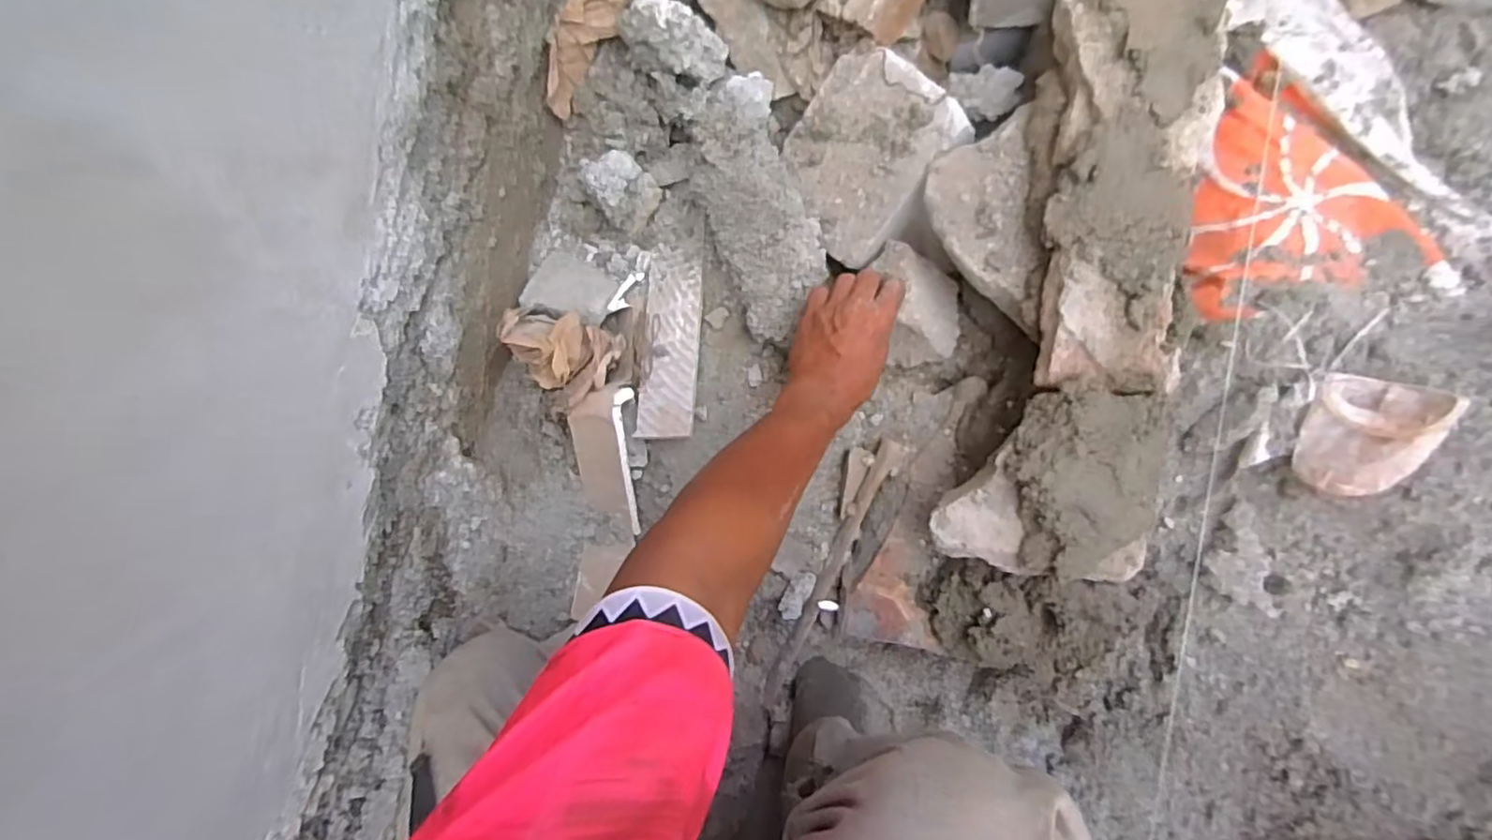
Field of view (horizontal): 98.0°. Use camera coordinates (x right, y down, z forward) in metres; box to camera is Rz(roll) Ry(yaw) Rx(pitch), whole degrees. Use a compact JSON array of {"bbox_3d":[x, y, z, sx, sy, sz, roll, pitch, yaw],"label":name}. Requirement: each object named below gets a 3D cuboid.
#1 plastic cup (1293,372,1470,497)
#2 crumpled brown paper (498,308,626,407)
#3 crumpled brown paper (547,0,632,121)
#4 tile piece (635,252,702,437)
[{"bbox_3d":[0.453,0.013,0.470,0.075,0.030,0.087,18,90,43],"label":"plastic cup"},{"bbox_3d":[-0.169,-0.057,0.599,0.072,0.106,0.082,14,91,10],"label":"crumpled brown paper"},{"bbox_3d":[-0.154,-0.360,0.611,0.051,0.043,0.147,36,109,9],"label":"crumpled brown paper"},{"bbox_3d":[-0.074,-0.072,0.637,0.062,0.008,0.183,0,75,20],"label":"tile piece"}]

